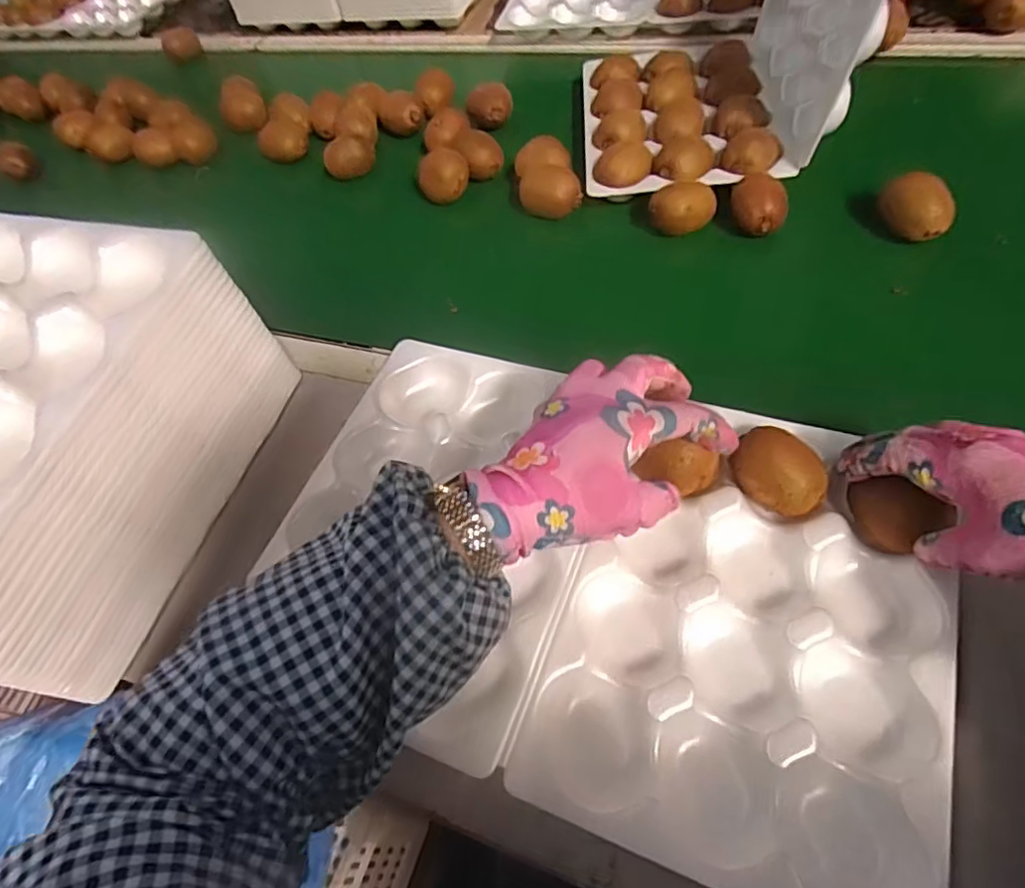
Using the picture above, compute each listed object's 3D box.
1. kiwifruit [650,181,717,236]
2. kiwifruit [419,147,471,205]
[{"bbox_3d":[0.175,-0.243,0.624,0.060,0.040,0.044,21,47,17],"label":"kiwifruit"},{"bbox_3d":[-0.083,-0.315,0.716,0.053,0.046,0.063,-22,50,-24],"label":"kiwifruit"}]

